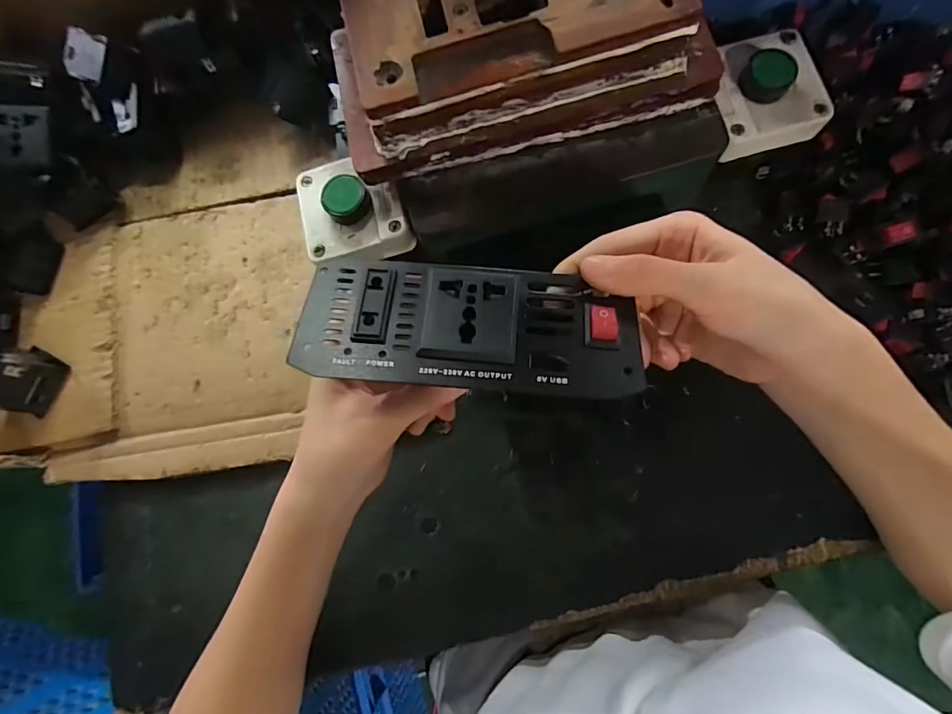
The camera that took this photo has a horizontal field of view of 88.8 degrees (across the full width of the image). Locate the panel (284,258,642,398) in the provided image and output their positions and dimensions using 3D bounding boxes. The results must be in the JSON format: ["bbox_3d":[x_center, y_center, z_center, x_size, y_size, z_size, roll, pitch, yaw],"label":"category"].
[{"bbox_3d":[-0.004,-0.013,0.209,0.142,0.011,0.056,4,70,3],"label":"panel"}]

